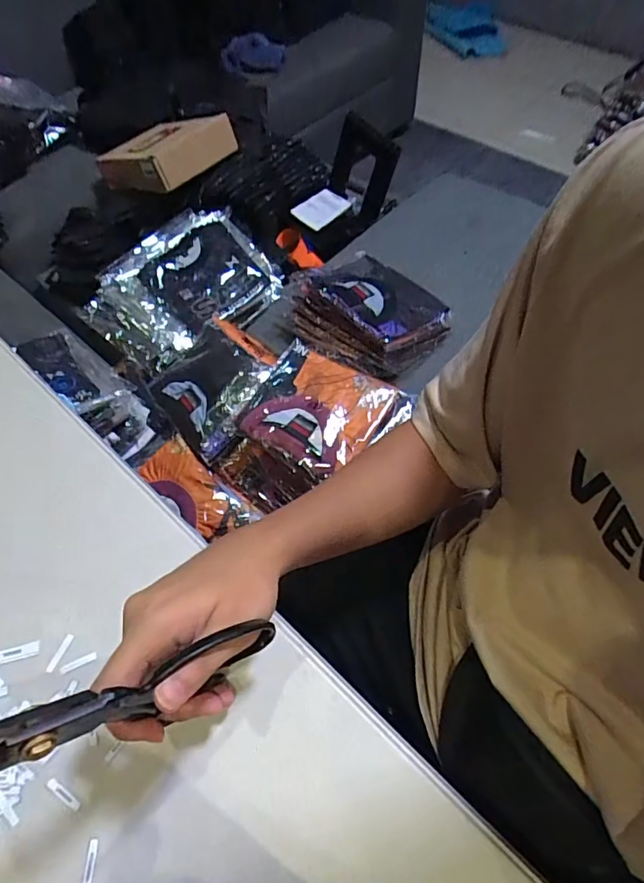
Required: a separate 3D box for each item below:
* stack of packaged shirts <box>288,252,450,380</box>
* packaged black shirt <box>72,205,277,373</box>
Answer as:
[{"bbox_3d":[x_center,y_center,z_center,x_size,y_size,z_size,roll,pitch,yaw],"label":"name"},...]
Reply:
[{"bbox_3d":[0.074,-0.243,0.908,0.255,0.083,0.240,38,67,22],"label":"stack of packaged shirts"},{"bbox_3d":[-0.265,-0.315,0.986,0.241,0.088,0.320,36,66,21],"label":"packaged black shirt"}]

